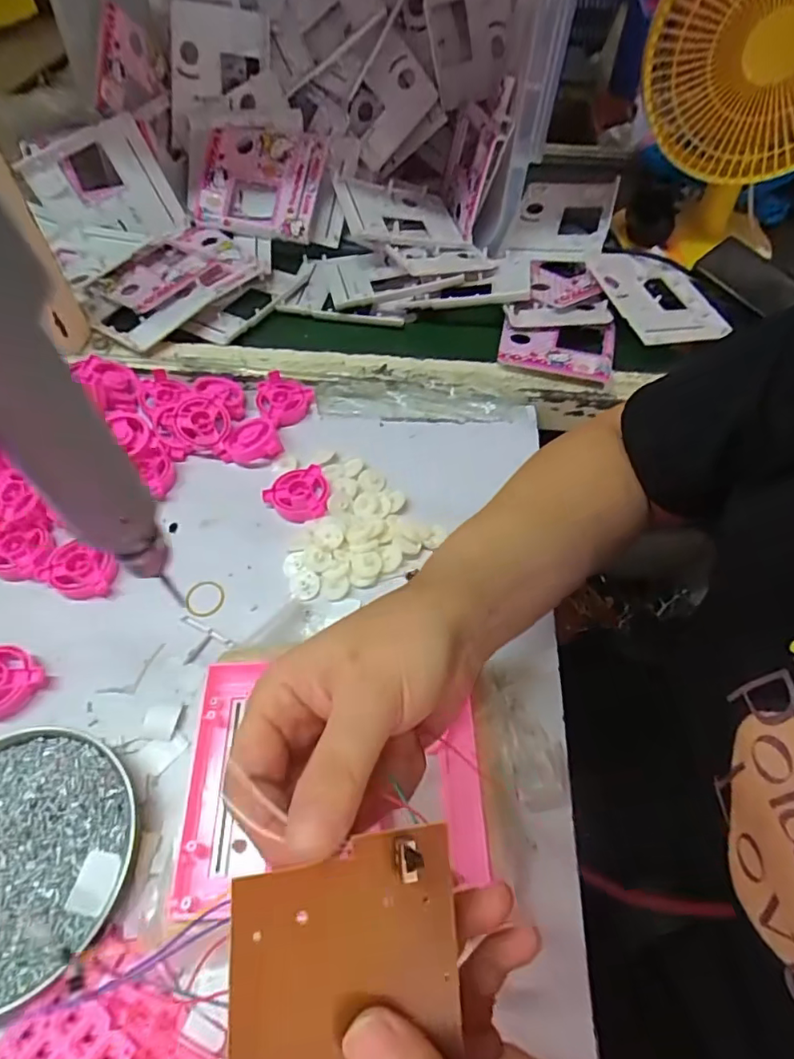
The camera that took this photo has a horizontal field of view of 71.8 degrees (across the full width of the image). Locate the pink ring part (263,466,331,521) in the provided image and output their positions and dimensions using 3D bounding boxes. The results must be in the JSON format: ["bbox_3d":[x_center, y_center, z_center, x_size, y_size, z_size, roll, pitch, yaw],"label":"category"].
[{"bbox_3d":[-0.084,-0.032,0.467,0.053,0.014,0.052,2,55,1],"label":"pink ring part"}]

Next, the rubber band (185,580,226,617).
[{"bbox_3d":[-0.147,0.053,0.419,0.029,0.006,0.031,0,55,-1],"label":"rubber band"}]

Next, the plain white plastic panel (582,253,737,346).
[{"bbox_3d":[0.277,-0.253,0.591,0.122,0.012,0.140,-9,61,-20],"label":"plain white plastic panel"}]

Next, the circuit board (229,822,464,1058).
[{"bbox_3d":[-0.013,0.135,0.168,0.071,0.009,0.070,1,77,-21],"label":"circuit board"}]

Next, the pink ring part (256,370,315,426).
[{"bbox_3d":[-0.107,-0.127,0.526,0.055,0.016,0.060,-11,56,-8],"label":"pink ring part"}]

